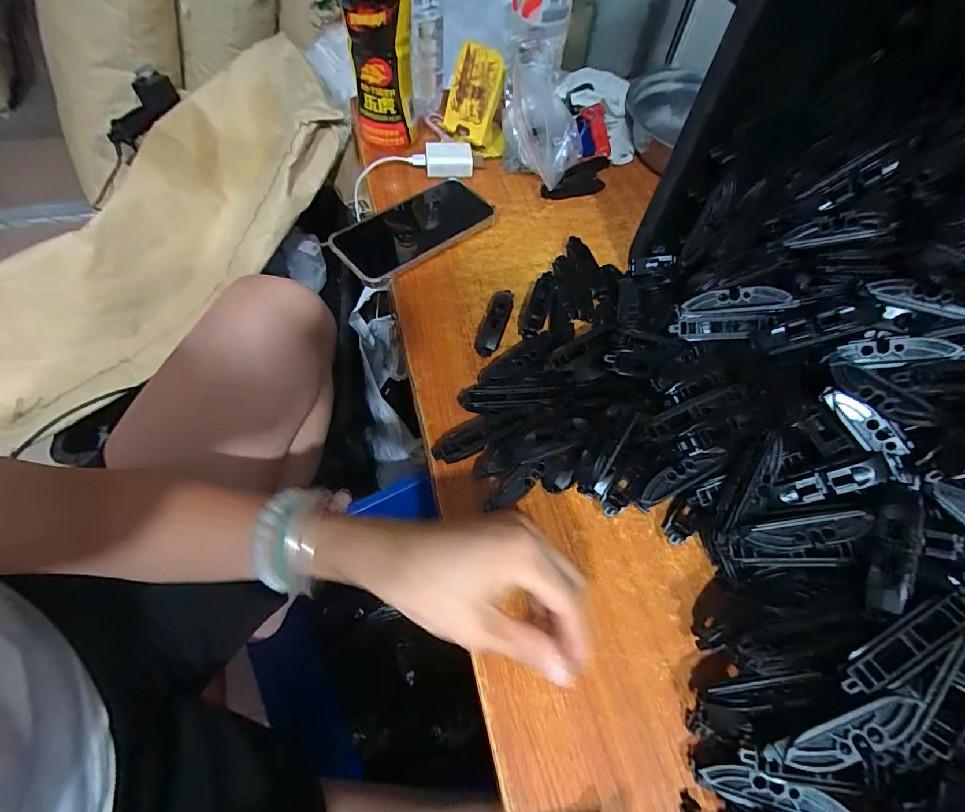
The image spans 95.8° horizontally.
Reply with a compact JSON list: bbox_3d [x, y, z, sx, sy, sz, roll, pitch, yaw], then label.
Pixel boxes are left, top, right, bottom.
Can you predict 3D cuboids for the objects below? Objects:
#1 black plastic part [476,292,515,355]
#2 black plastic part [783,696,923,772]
[{"bbox_3d":[0.011,-0.080,0.406,0.023,0.016,0.080,16,60,5],"label":"black plastic part"},{"bbox_3d":[0.184,0.162,0.215,0.068,0.011,0.018,-20,63,-7],"label":"black plastic part"}]

